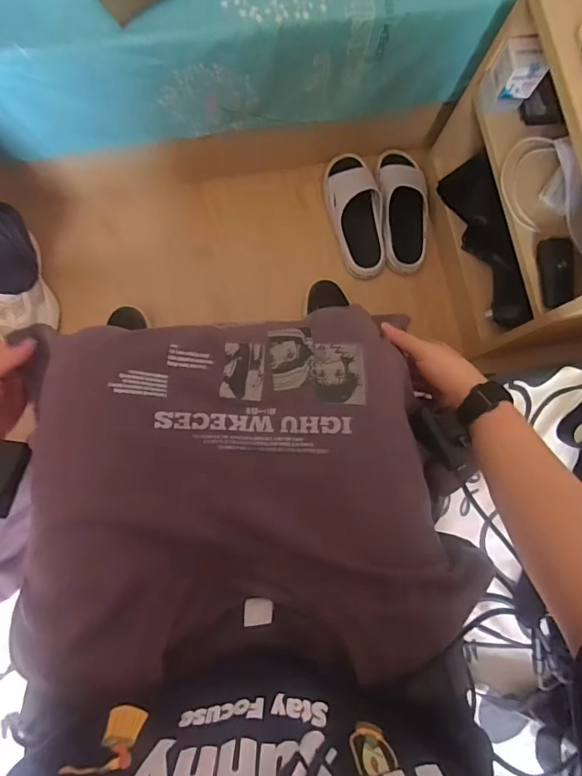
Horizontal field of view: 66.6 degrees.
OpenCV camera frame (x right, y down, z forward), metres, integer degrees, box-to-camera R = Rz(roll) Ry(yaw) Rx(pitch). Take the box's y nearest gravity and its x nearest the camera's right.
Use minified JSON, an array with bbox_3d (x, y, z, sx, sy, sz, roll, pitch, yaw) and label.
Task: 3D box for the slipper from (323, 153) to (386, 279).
[{"bbox_3d":[0.148,-0.389,0.995,0.113,0.068,0.276,-13,83,-6],"label":"slipper"}]

